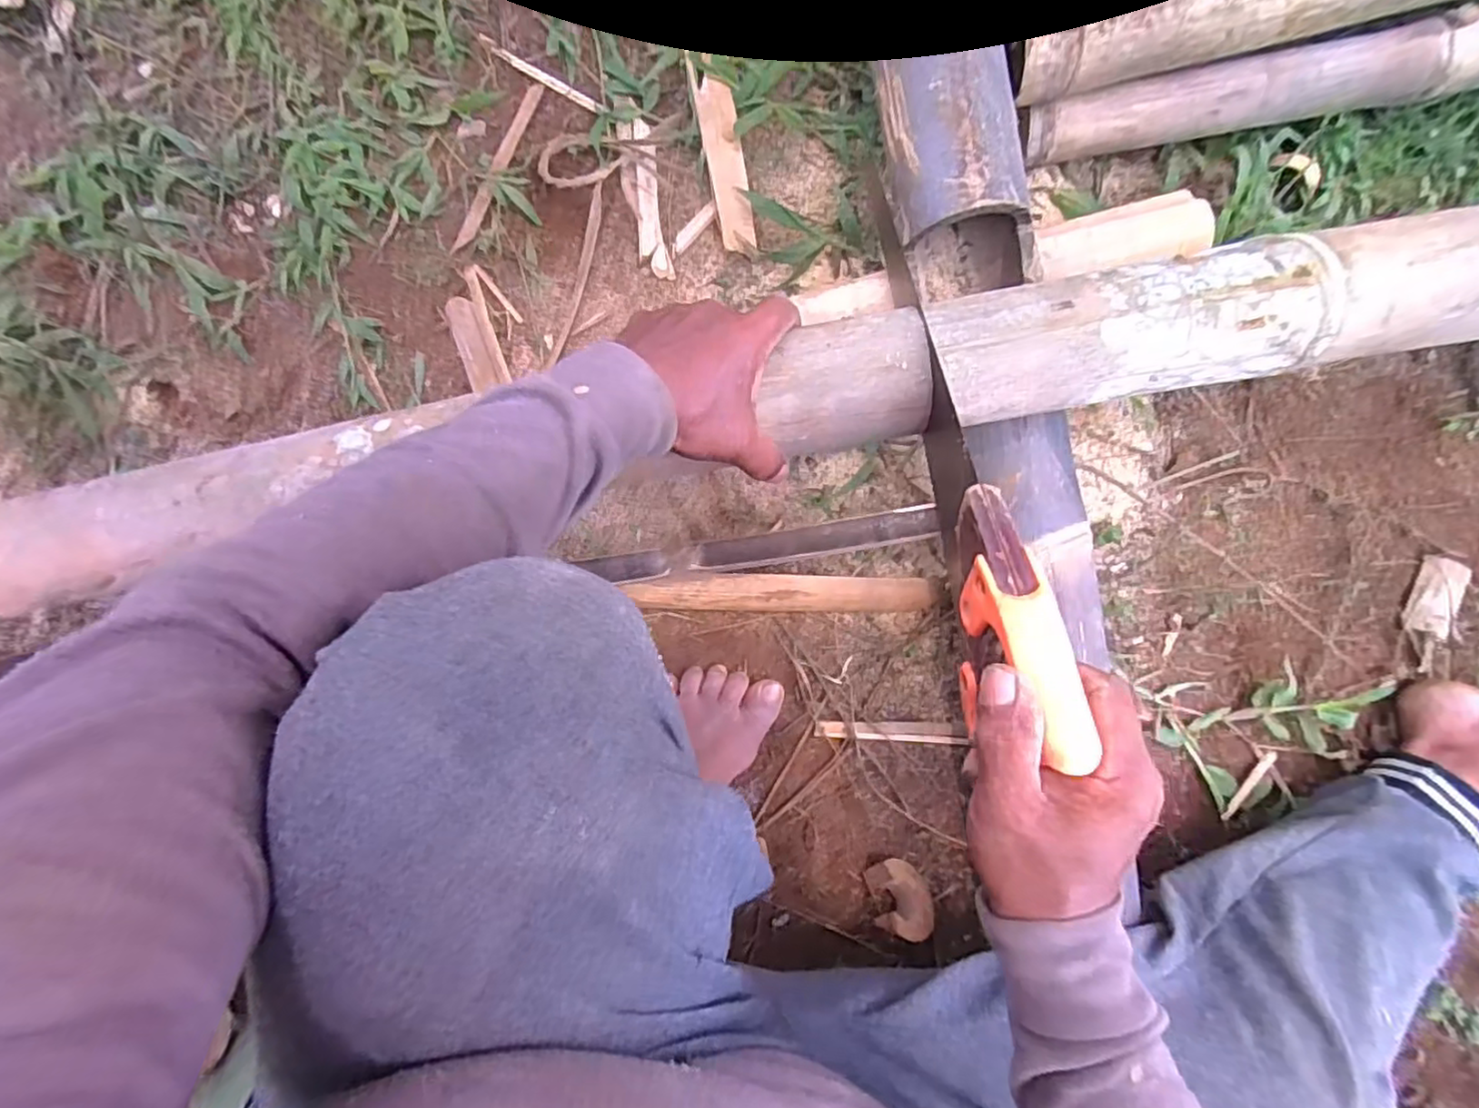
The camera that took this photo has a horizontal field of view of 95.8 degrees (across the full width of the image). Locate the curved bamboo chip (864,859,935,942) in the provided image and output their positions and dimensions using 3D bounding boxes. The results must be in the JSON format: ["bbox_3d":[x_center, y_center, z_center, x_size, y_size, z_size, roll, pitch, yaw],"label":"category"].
[{"bbox_3d":[0.135,0.286,0.556,0.047,0.046,0.049,0,85,-1],"label":"curved bamboo chip"}]

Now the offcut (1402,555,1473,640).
[{"bbox_3d":[0.618,0.038,0.590,0.038,0.009,0.073,25,85,1],"label":"offcut"}]

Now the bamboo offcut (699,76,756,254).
[{"bbox_3d":[-0.011,-0.359,0.619,0.033,0.017,0.161,-10,85,-1],"label":"bamboo offcut"}]

